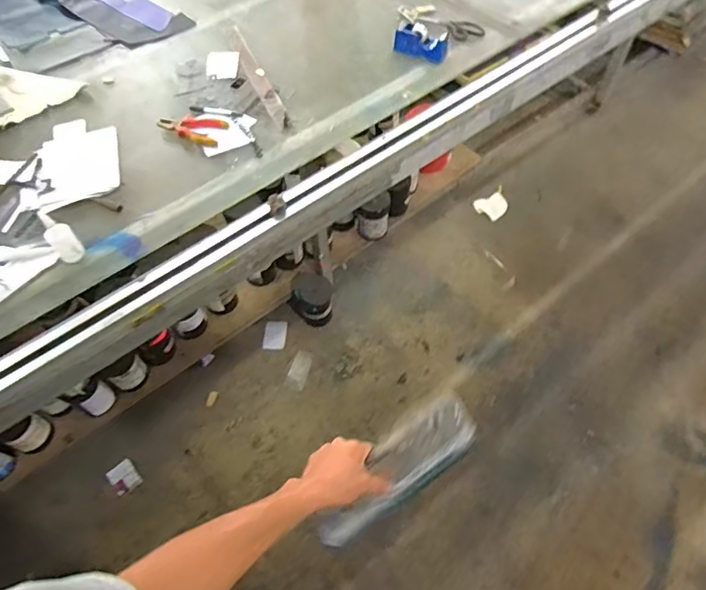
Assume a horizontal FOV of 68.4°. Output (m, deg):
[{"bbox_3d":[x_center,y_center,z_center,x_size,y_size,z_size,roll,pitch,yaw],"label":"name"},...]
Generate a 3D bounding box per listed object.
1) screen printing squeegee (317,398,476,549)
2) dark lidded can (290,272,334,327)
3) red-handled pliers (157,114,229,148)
[{"bbox_3d":[0.060,0.248,0.716,0.257,0.110,0.020,-38,28,-7],"label":"screen printing squeegee"},{"bbox_3d":[-0.131,0.015,1.694,0.130,0.129,0.135,8,59,6],"label":"dark lidded can"},{"bbox_3d":[-0.356,-0.369,1.145,0.145,0.031,0.083,7,59,6],"label":"red-handled pliers"}]

